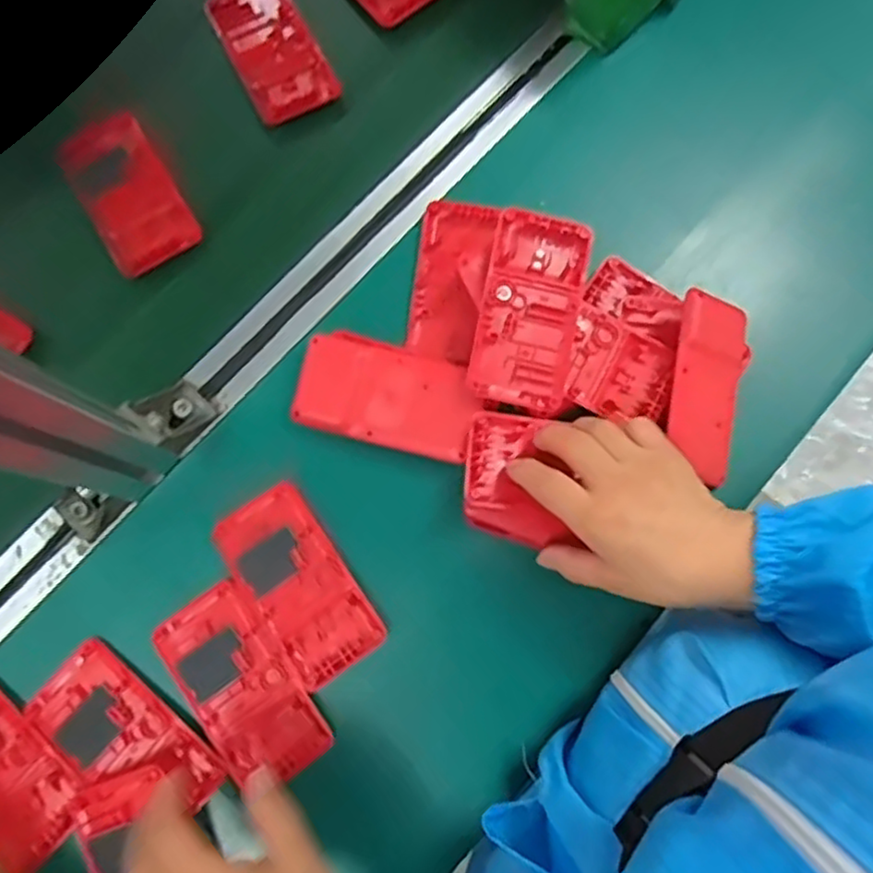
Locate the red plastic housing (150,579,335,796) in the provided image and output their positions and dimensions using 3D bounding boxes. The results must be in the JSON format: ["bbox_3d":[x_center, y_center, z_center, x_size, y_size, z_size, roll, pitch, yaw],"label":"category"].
[{"bbox_3d":[-0.118,0.151,0.413,0.064,0.010,0.120,-37,81,-7],"label":"red plastic housing"}]

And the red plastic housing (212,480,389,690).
[{"bbox_3d":[-0.087,0.090,0.424,0.060,0.010,0.121,-35,81,-7],"label":"red plastic housing"}]

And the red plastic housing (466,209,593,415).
[{"bbox_3d":[0.058,-0.079,0.425,0.058,0.024,0.116,12,79,2],"label":"red plastic housing"}]

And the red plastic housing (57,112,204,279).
[{"bbox_3d":[-0.220,-0.176,0.482,0.062,0.013,0.124,-32,81,-6],"label":"red plastic housing"}]

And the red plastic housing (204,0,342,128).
[{"bbox_3d":[-0.123,-0.290,0.507,0.062,0.011,0.124,-27,80,-6],"label":"red plastic housing"}]

